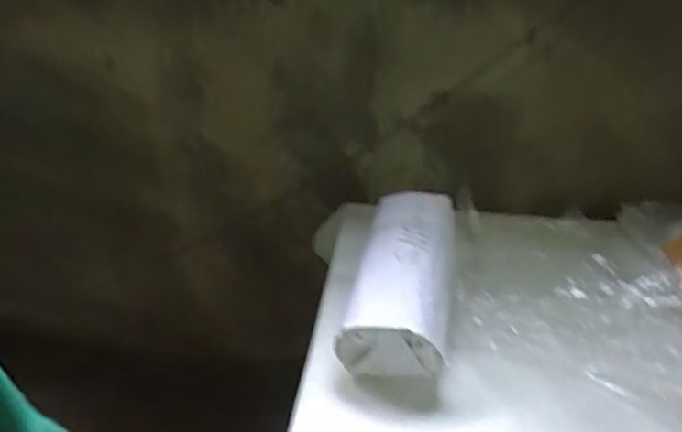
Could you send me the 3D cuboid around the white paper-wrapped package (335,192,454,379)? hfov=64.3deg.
[{"bbox_3d":[0.074,0.066,0.625,0.110,0.077,0.233,5,33,11],"label":"white paper-wrapped package"}]

